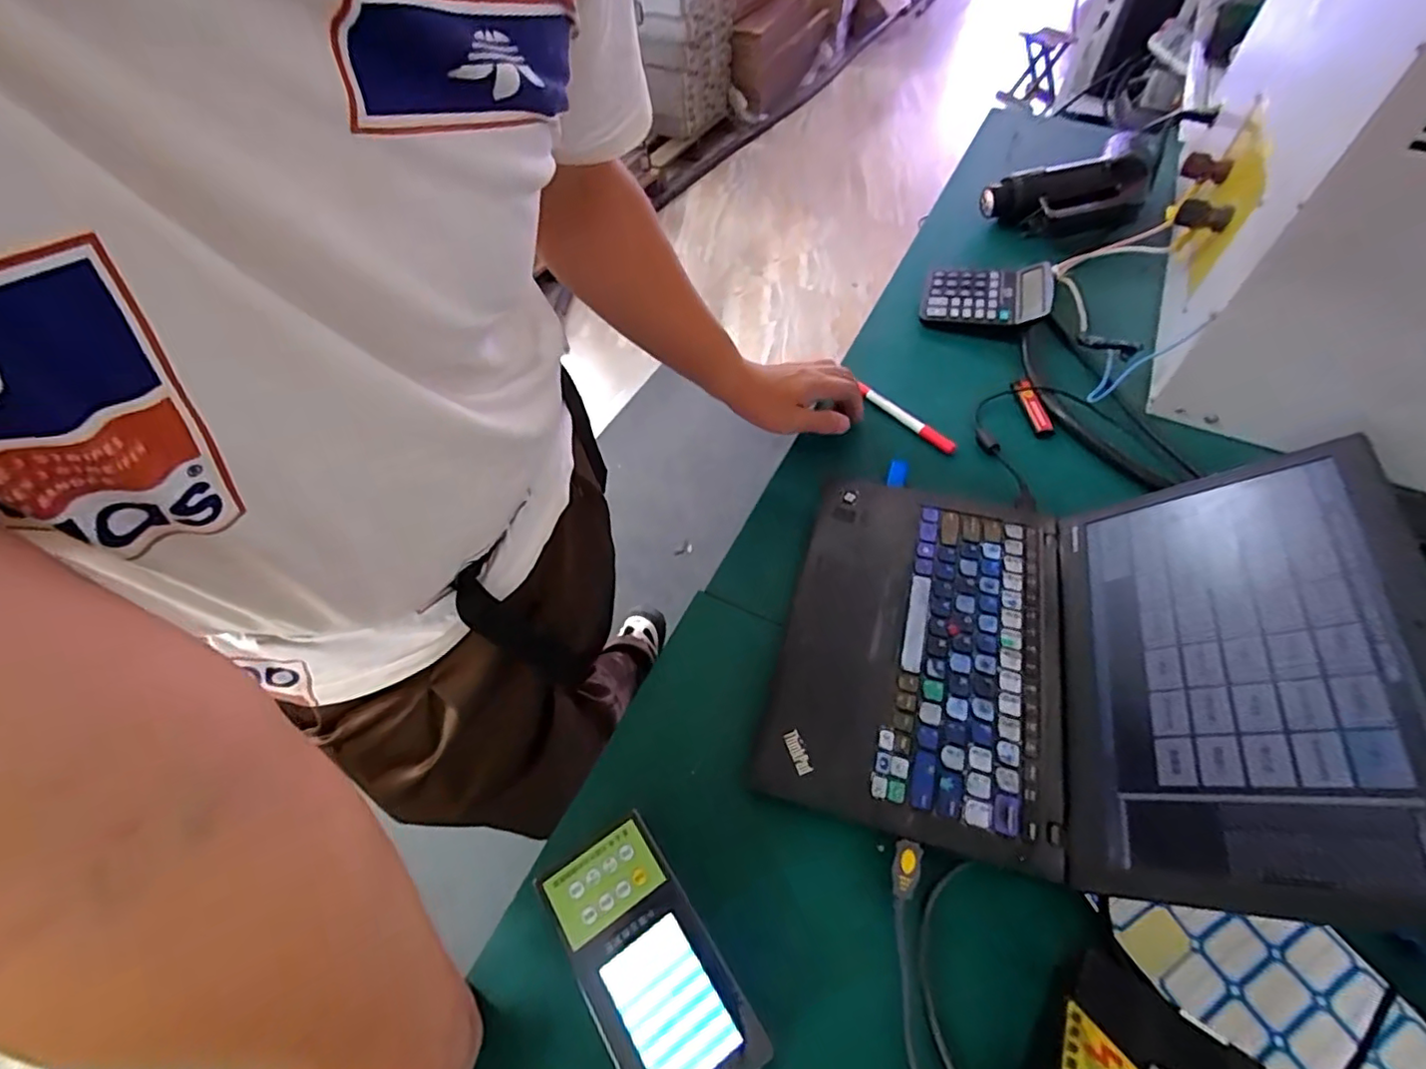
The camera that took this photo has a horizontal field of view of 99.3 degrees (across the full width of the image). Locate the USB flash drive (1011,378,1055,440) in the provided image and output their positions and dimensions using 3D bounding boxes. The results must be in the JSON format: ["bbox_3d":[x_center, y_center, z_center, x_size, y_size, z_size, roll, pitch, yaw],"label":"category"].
[{"bbox_3d":[0.348,-0.139,0.659,0.020,0.007,0.082,-5,55,-3],"label":"USB flash drive"}]

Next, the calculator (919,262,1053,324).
[{"bbox_3d":[0.339,-0.299,0.755,0.144,0.040,0.101,17,56,14],"label":"calculator"}]

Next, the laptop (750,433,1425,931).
[{"bbox_3d":[0.230,0.059,0.423,0.341,0.153,0.304,12,55,10],"label":"laptop"}]

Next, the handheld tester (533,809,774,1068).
[{"bbox_3d":[-0.038,0.257,0.361,0.074,0.029,0.155,-30,58,-19],"label":"handheld tester"}]

